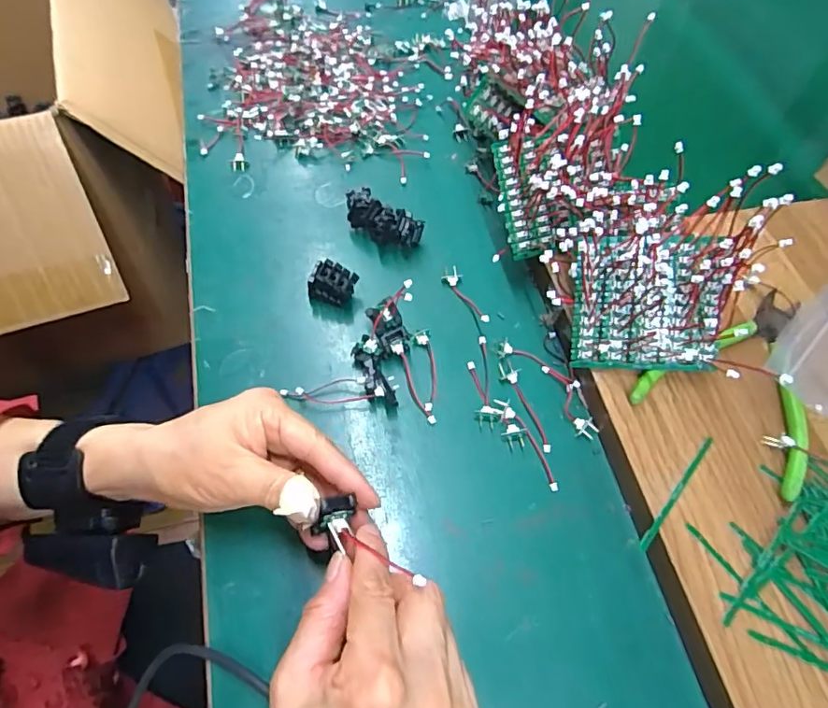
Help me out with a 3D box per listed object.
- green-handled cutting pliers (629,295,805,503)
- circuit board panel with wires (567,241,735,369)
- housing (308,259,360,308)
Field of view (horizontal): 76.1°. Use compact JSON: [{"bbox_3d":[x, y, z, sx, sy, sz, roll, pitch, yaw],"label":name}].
[{"bbox_3d":[0.216,0.006,0.337,0.103,0.021,0.136,35,64,16],"label":"green-handled cutting pliers"},{"bbox_3d":[0.143,-0.029,0.323,0.084,0.010,0.081,0,107,9],"label":"circuit board panel with wires"},{"bbox_3d":[-0.059,-0.051,0.387,0.032,0.029,0.021,14,61,5],"label":"housing"}]

